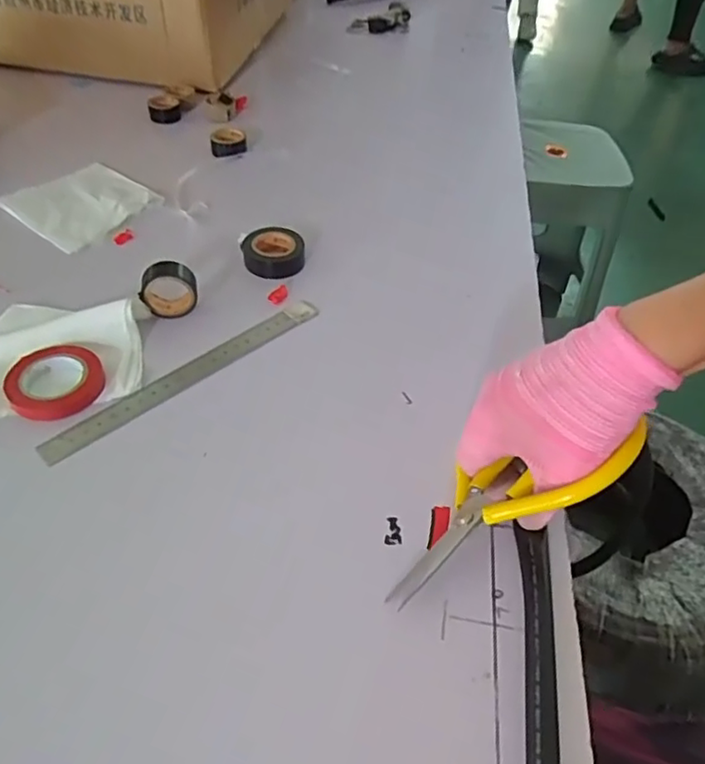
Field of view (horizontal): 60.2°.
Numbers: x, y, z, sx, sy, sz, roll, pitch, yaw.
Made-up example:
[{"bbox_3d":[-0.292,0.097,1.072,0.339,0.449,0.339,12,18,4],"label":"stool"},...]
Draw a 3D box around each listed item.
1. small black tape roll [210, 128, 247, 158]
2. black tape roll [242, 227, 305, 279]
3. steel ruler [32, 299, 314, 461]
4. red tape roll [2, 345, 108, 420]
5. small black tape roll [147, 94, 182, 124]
[{"bbox_3d":[-0.133,-0.255,0.651,0.036,0.016,0.040,-7,47,-10],"label":"small black tape roll"},{"bbox_3d":[-0.067,-0.108,0.522,0.050,0.025,0.050,2,46,-2],"label":"black tape roll"},{"bbox_3d":[-0.115,-0.008,0.434,0.218,0.008,0.023,-33,56,-29],"label":"steel ruler"},{"bbox_3d":[-0.201,-0.003,0.412,0.059,0.013,0.058,2,46,-2],"label":"red tape roll"},{"bbox_3d":[-0.220,-0.318,0.708,0.033,0.015,0.040,-20,51,-21],"label":"small black tape roll"}]

